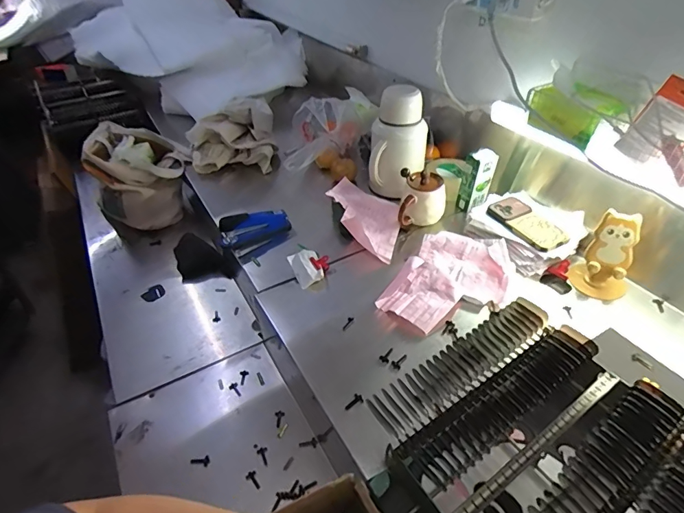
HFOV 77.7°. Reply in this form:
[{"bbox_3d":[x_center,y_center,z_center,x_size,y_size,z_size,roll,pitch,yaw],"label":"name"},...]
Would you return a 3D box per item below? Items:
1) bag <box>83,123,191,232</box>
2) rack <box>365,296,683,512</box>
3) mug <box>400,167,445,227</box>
[{"bbox_3d":[-0.562,-0.235,1.211,0.255,0.228,0.214,-20,44,-21],"label":"bag"},{"bbox_3d":[0.232,0.227,0.491,0.291,0.104,0.307,-24,44,-22],"label":"rack"},{"bbox_3d":[0.171,-0.121,0.904,0.096,0.098,0.082,7,41,10],"label":"mug"}]

